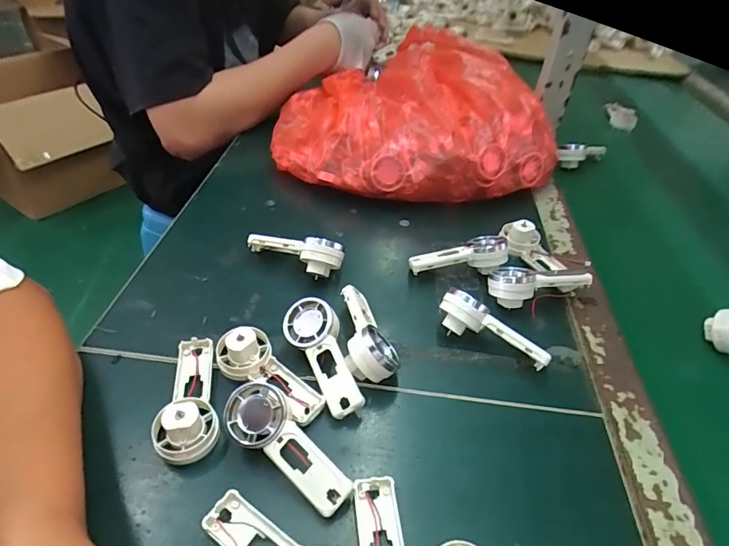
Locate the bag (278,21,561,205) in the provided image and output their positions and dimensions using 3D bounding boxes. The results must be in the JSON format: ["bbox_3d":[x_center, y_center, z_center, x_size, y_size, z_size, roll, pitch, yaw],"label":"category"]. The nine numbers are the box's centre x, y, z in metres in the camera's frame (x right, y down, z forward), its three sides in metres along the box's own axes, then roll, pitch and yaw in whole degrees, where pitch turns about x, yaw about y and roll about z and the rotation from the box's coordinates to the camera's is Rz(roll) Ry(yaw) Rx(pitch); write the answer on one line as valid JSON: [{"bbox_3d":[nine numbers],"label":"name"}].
[{"bbox_3d":[0.052,-0.195,0.565,0.318,0.133,0.249,-4,42,-9],"label":"bag"}]

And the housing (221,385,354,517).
[{"bbox_3d":[-0.048,0.109,0.276,0.092,0.031,0.034,30,47,26],"label":"housing"}]

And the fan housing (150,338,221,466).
[{"bbox_3d":[-0.121,0.082,0.303,0.039,0.029,0.094,-7,42,-13],"label":"fan housing"}]

